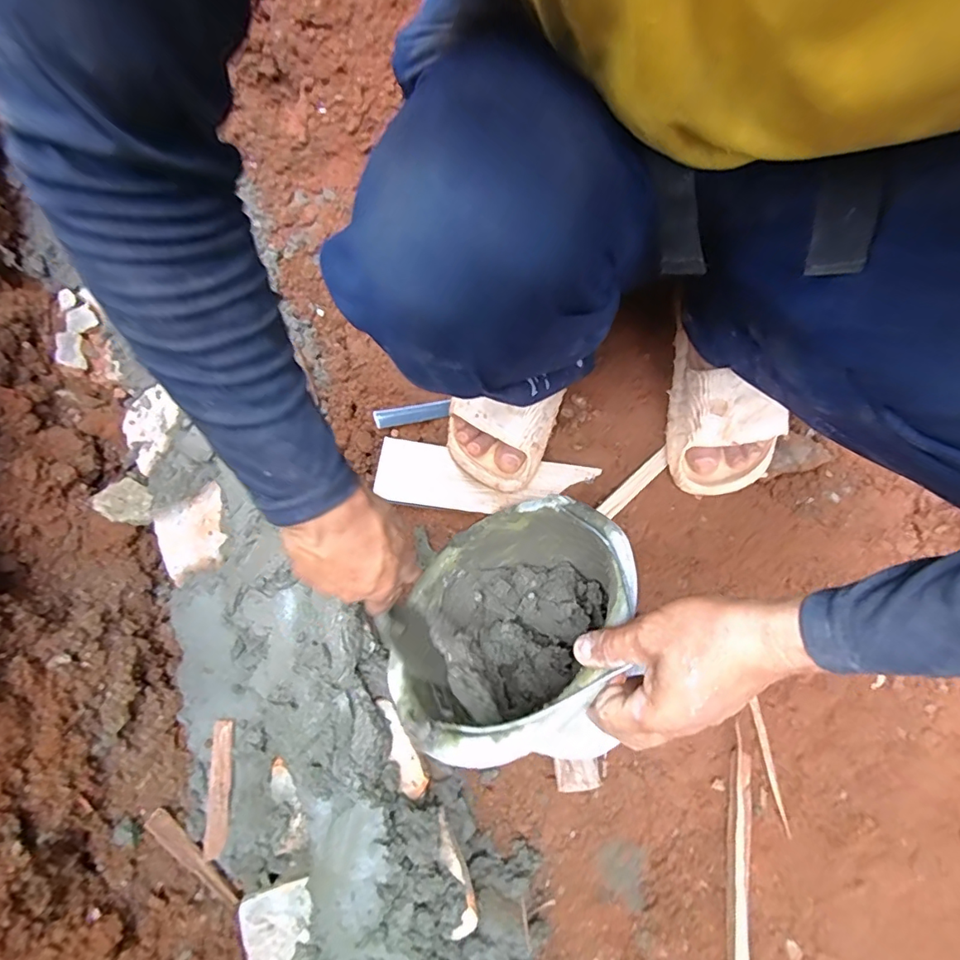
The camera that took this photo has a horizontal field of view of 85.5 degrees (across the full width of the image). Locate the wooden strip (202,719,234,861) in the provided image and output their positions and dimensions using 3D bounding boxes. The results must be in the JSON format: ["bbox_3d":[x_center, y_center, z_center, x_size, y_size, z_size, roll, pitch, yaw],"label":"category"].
[{"bbox_3d":[-0.268,0.317,0.533,0.022,0.009,0.127,-1,76,-1],"label":"wooden strip"}]

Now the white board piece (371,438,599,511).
[{"bbox_3d":[0.006,0.001,0.623,0.257,0.011,0.075,8,76,1],"label":"white board piece"}]

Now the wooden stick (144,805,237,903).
[{"bbox_3d":[-0.286,0.378,0.518,0.021,0.009,0.125,-35,101,-9],"label":"wooden stick"}]

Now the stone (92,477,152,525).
[{"bbox_3d":[-0.417,0.028,0.615,0.058,0.026,0.048,35,78,7],"label":"stone"}]

